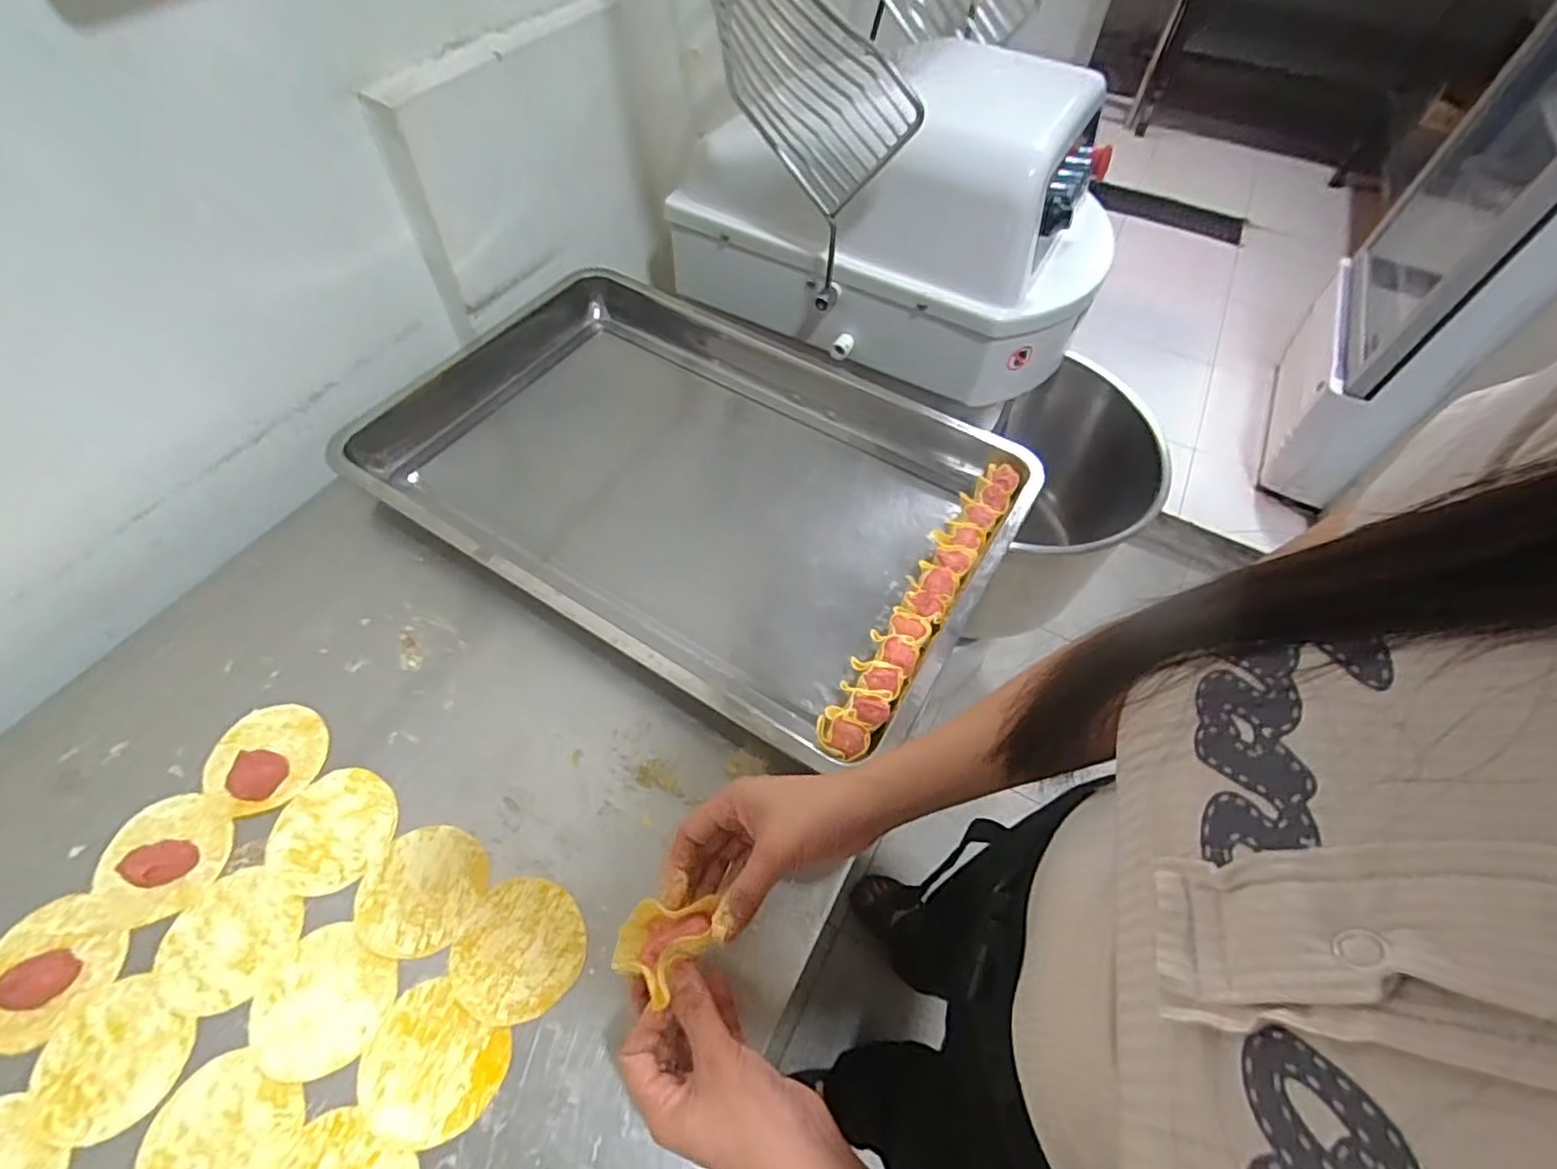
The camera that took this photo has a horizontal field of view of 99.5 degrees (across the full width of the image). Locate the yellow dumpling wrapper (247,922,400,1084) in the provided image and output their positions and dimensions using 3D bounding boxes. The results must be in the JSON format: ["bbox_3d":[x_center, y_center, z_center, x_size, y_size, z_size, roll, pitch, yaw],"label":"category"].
[{"bbox_3d":[-0.290,0.265,0.416,0.079,0.004,0.077,2,55,-2],"label":"yellow dumpling wrapper"}]

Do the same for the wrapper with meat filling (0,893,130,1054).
[{"bbox_3d":[-0.467,0.240,0.415,0.078,0.016,0.081,2,55,-2],"label":"wrapper with meat filling"}]

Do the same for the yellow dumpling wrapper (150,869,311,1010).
[{"bbox_3d":[-0.362,0.234,0.433,0.077,0.004,0.078,25,58,13],"label":"yellow dumpling wrapper"}]

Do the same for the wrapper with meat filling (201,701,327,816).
[{"bbox_3d":[-0.387,0.127,0.495,0.080,0.013,0.080,2,55,-2],"label":"wrapper with meat filling"}]

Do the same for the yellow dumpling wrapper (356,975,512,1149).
[{"bbox_3d":[-0.212,0.293,0.401,0.083,0.004,0.073,28,58,15],"label":"yellow dumpling wrapper"}]

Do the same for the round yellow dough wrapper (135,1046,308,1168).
[{"bbox_3d":[-0.323,0.319,0.379,0.078,0.004,0.073,2,55,-2],"label":"round yellow dough wrapper"}]

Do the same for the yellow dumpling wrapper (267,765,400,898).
[{"bbox_3d":[-0.321,0.175,0.474,0.082,0.004,0.082,2,55,-2],"label":"yellow dumpling wrapper"}]

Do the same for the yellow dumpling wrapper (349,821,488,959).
[{"bbox_3d":[-0.244,0.209,0.453,0.079,0.004,0.081,21,57,11],"label":"yellow dumpling wrapper"}]

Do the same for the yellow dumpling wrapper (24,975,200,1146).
[{"bbox_3d":[-0.403,0.287,0.396,0.081,0.004,0.075,2,55,-2],"label":"yellow dumpling wrapper"}]

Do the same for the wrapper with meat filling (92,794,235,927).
[{"bbox_3d":[-0.425,0.184,0.451,0.078,0.020,0.078,2,55,-2],"label":"wrapper with meat filling"}]

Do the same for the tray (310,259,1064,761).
[{"bbox_3d":[-0.087,-0.108,0.649,0.574,0.063,0.380,29,59,16],"label":"tray"}]

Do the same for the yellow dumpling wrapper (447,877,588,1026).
[{"bbox_3d":[-0.171,0.240,0.436,0.082,0.004,0.081,2,55,-2],"label":"yellow dumpling wrapper"}]

